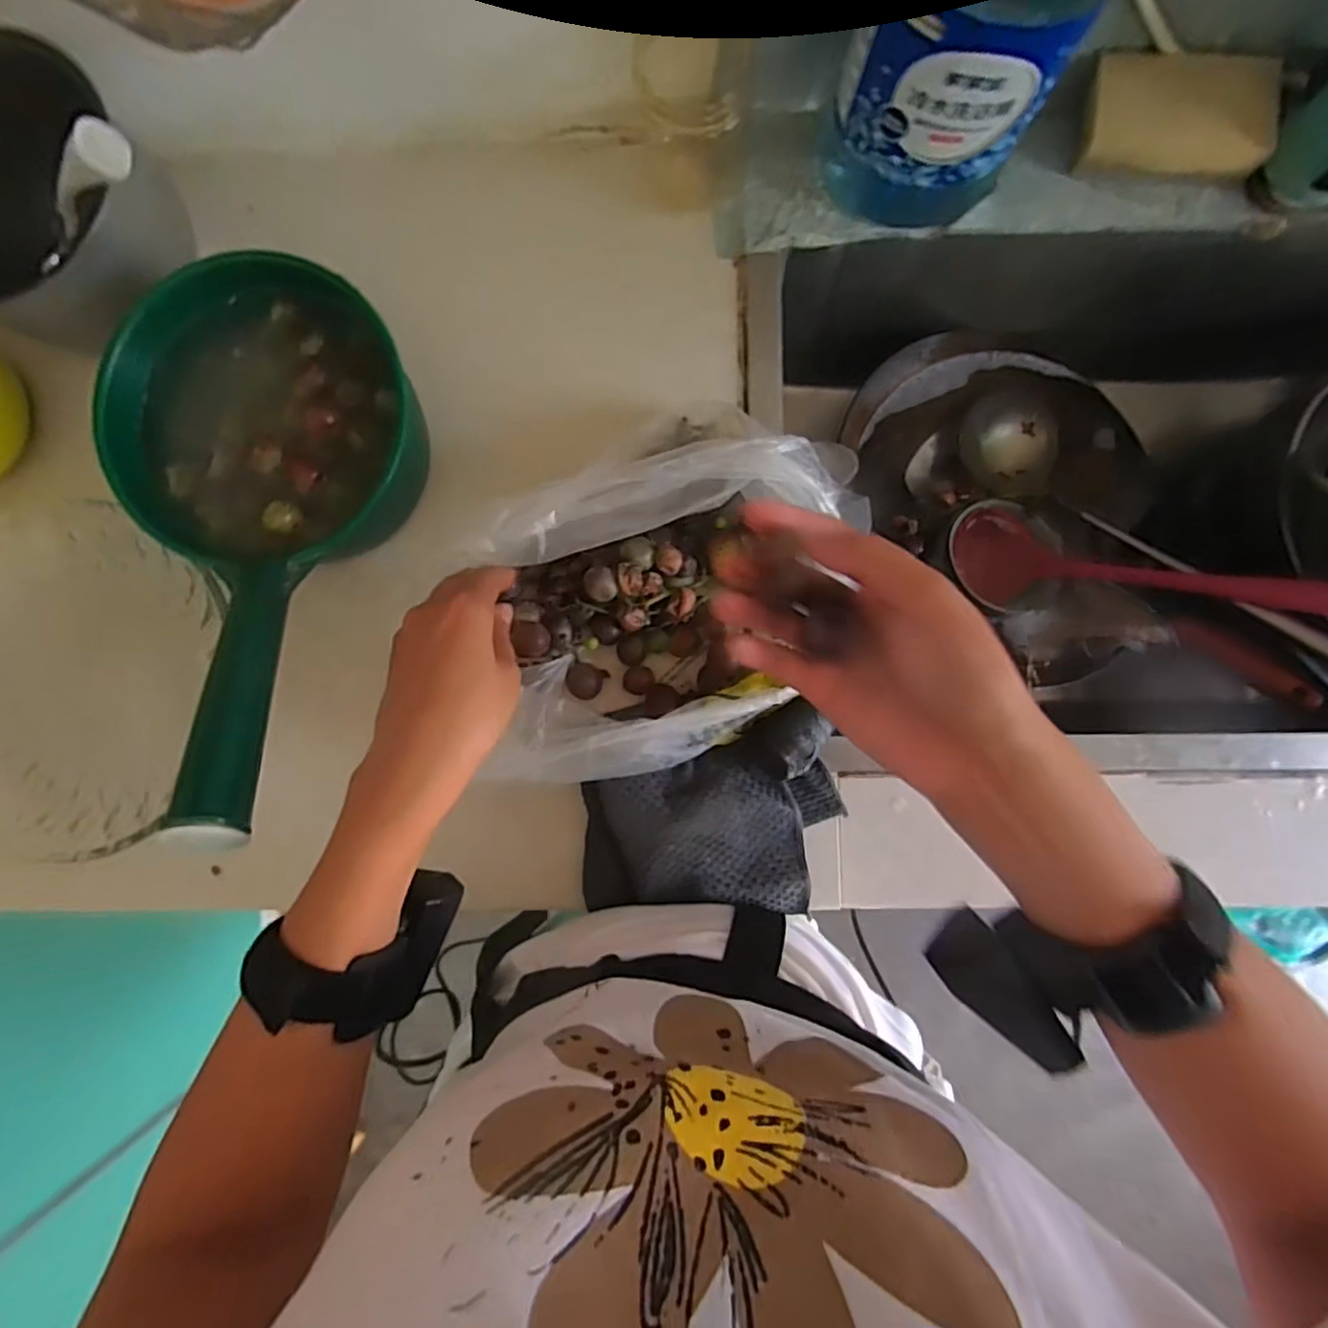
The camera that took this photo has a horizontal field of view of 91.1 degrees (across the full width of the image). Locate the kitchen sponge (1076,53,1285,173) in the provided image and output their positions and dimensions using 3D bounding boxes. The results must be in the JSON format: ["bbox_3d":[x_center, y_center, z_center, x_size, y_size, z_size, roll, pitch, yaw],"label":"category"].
[{"bbox_3d":[0.337,-0.362,0.430,0.114,0.026,0.064,3,107,4],"label":"kitchen sponge"}]

